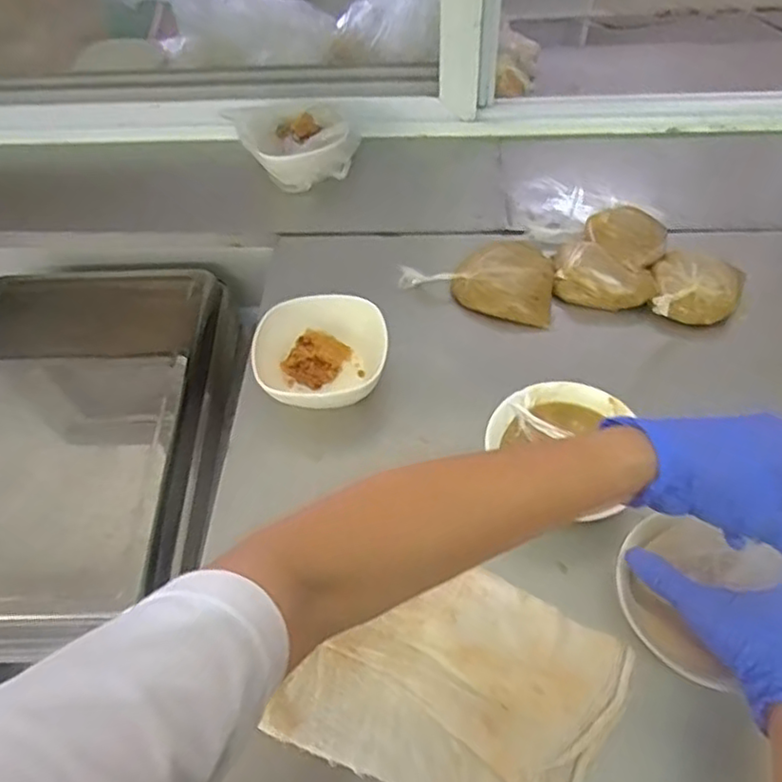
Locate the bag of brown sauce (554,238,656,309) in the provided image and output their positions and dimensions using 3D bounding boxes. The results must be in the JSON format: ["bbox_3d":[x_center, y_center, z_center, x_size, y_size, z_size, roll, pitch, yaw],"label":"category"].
[{"bbox_3d":[0.245,-0.135,0.764,0.111,0.042,0.074,12,54,12],"label":"bag of brown sauce"}]

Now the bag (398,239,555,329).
[{"bbox_3d":[0.105,-0.138,0.788,0.175,0.035,0.102,12,54,12],"label":"bag"}]

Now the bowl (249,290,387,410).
[{"bbox_3d":[-0.073,-0.036,0.693,0.137,0.059,0.118,-5,52,0],"label":"bowl"}]

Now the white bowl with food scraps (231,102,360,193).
[{"bbox_3d":[-0.127,-0.340,0.913,0.129,0.063,0.104,-32,57,-20],"label":"white bowl with food scraps"}]

